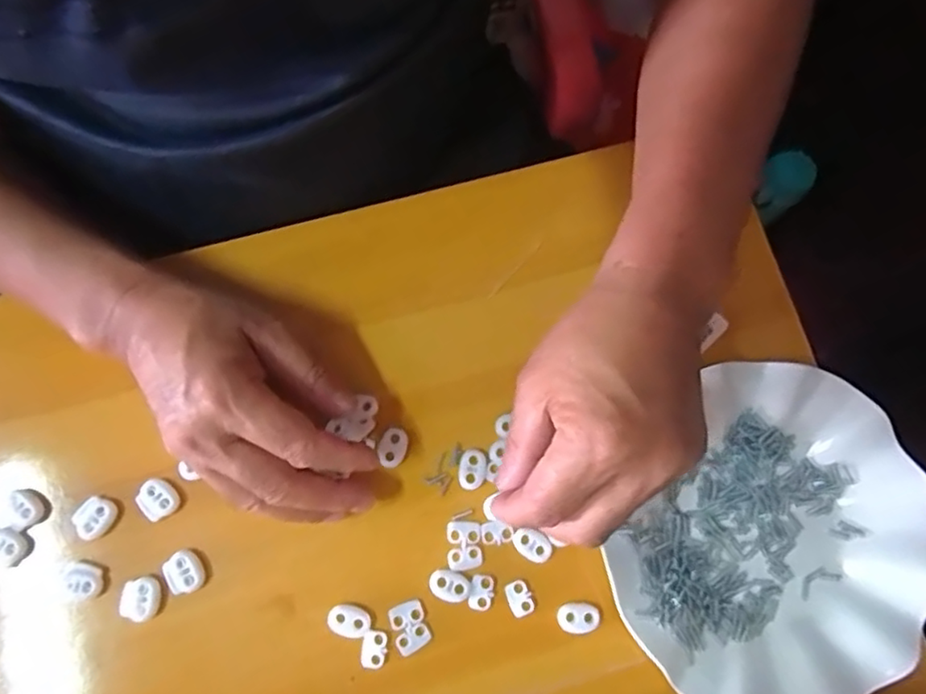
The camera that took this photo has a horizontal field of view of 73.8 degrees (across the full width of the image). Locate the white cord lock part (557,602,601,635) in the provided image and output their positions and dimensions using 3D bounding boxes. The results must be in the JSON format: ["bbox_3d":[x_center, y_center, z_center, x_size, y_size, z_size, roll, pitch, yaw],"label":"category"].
[{"bbox_3d":[0.064,0.149,0.340,0.023,0.004,0.015,-4,79,-4],"label":"white cord lock part"}]

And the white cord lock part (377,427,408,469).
[{"bbox_3d":[-0.040,0.058,0.353,0.015,0.008,0.022,24,79,2],"label":"white cord lock part"}]

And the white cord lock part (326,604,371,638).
[{"bbox_3d":[-0.062,0.148,0.333,0.023,0.004,0.016,13,78,0],"label":"white cord lock part"}]

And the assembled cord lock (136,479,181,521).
[{"bbox_3d":[-0.169,0.084,0.341,0.018,0.008,0.021,-36,83,-9],"label":"assembled cord lock"}]

